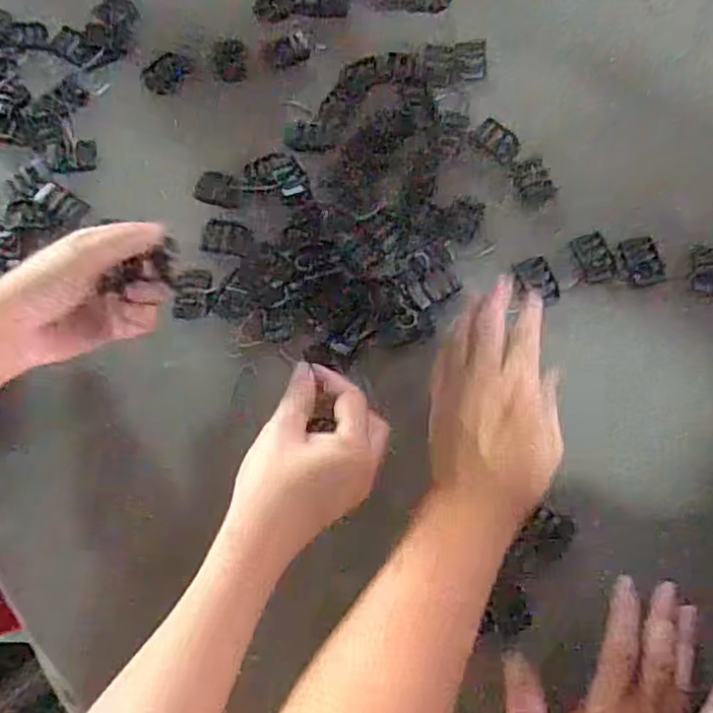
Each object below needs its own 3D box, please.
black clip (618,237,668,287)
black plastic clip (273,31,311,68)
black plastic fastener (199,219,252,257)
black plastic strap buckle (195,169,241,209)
[{"bbox_3d":[0.210,-0.070,0.491,0.028,0.004,0.037,-10,73,-2],"label":"black clip"},{"bbox_3d":[-0.055,-0.257,0.557,0.031,0.004,0.029,-14,73,-3],"label":"black plastic clip"},{"bbox_3d":[-0.100,-0.092,0.510,0.038,0.004,0.029,8,73,4],"label":"black plastic fastener"},{"bbox_3d":[-0.107,-0.131,0.522,0.036,0.004,0.027,17,74,6],"label":"black plastic strap buckle"}]

